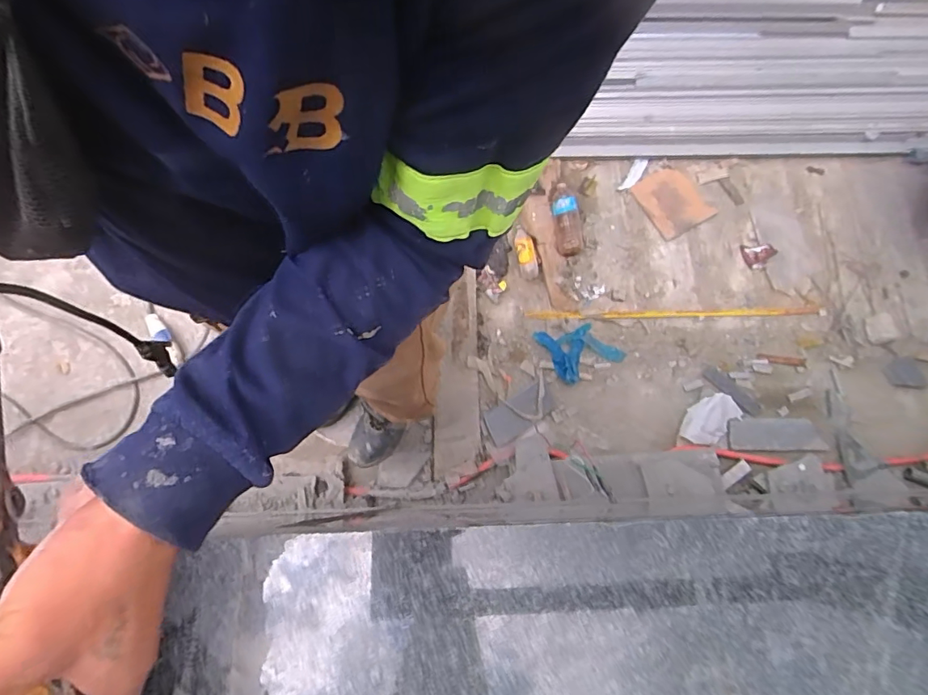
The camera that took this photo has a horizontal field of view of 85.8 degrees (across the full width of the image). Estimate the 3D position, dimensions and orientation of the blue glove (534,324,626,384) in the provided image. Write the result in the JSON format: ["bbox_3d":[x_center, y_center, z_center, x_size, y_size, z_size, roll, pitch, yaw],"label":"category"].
[{"bbox_3d":[0.356,-0.002,1.549,0.211,0.027,0.190,-24,76,-8],"label":"blue glove"}]

